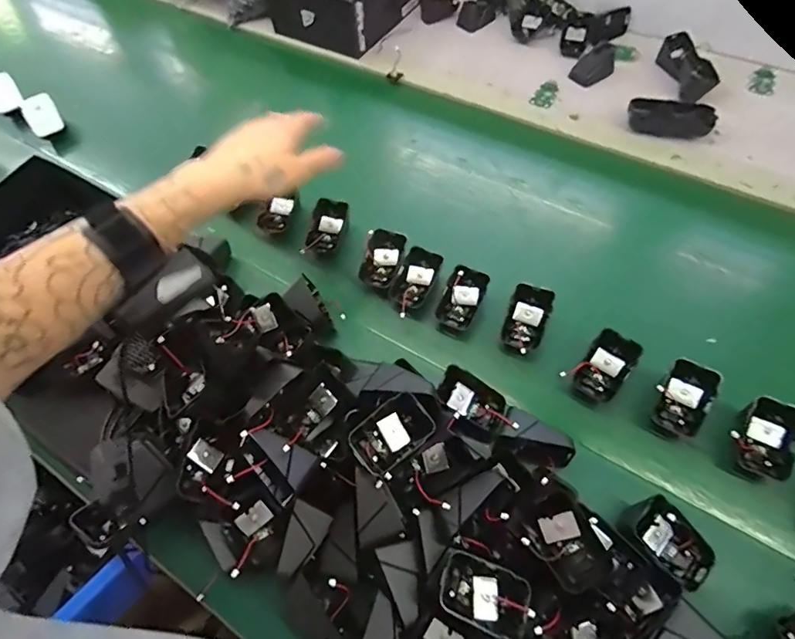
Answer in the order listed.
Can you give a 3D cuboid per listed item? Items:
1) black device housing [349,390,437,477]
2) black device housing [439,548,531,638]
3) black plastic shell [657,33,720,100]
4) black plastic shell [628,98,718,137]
[{"bbox_3d":[-0.005,0.095,0.378,0.066,0.018,0.044,-36,81,-15],"label":"black device housing"},{"bbox_3d":[0.067,0.212,0.348,0.066,0.016,0.043,19,65,12],"label":"black device housing"},{"bbox_3d":[0.439,-0.379,0.685,0.046,0.035,0.128,-6,62,0],"label":"black plastic shell"},{"bbox_3d":[0.376,-0.280,0.624,0.105,0.031,0.042,14,64,10],"label":"black plastic shell"}]

